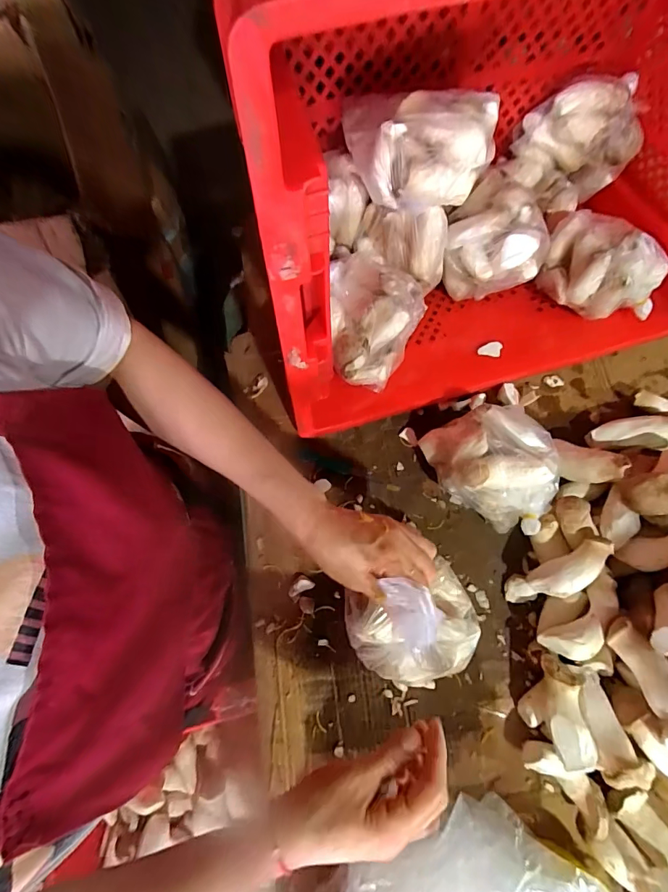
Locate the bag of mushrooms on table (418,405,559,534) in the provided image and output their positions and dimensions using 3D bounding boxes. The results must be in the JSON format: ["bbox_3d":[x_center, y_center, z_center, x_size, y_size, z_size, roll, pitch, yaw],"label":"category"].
[{"bbox_3d":[0.192,0.026,0.501,0.131,0.089,0.145,-22,75,-8],"label":"bag of mushrooms on table"}]

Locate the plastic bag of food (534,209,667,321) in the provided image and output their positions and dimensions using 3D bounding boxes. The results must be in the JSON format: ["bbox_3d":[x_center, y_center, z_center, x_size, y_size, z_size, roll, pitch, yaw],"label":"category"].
[{"bbox_3d":[0.349,-0.229,0.579,0.173,0.111,0.090,38,76,9],"label":"plastic bag of food"}]

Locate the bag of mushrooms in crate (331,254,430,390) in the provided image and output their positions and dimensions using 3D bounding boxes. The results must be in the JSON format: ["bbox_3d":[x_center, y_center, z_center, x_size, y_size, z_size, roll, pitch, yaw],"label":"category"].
[{"bbox_3d":[0.039,-0.149,0.541,0.115,0.119,0.139,23,74,5],"label":"bag of mushrooms in crate"}]

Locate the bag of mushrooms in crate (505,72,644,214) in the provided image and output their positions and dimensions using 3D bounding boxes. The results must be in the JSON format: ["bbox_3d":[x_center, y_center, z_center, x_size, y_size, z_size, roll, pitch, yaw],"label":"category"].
[{"bbox_3d":[0.331,-0.414,0.597,0.151,0.120,0.101,-17,74,-7],"label":"bag of mushrooms in crate"}]

